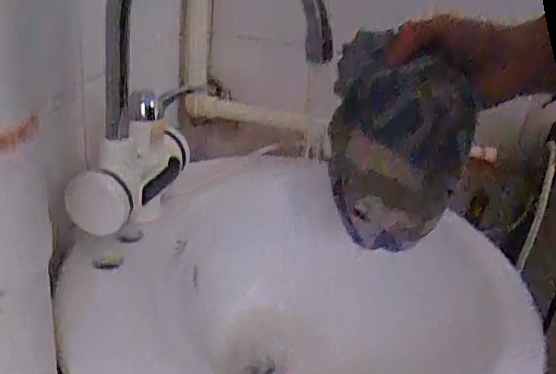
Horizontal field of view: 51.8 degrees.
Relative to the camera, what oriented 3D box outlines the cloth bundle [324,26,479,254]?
[{"bbox_3d":[0.104,-0.032,0.509,0.089,0.169,0.104,-11,32,-33],"label":"cloth bundle"}]

